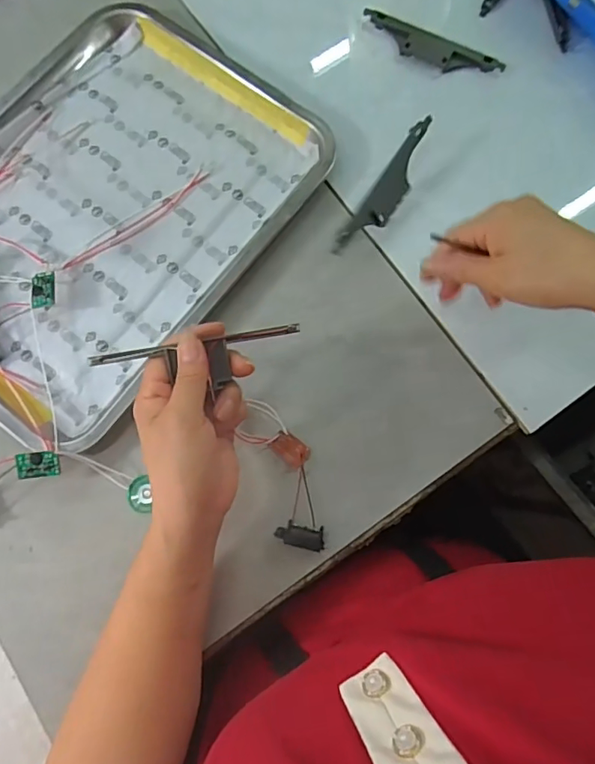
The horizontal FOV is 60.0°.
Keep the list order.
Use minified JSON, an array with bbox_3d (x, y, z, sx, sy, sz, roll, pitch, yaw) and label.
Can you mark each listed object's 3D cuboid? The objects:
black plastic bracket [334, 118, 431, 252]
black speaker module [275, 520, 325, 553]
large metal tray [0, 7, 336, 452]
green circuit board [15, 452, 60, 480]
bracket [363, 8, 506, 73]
[{"bbox_3d":[0.075,-0.155,0.424,0.029,0.006,0.135,37,84,-33],"label":"black plastic bracket"},{"bbox_3d":[0.003,0.110,0.369,0.037,0.007,0.017,15,77,-12],"label":"black speaker module"},{"bbox_3d":[-0.158,-0.144,0.429,0.252,0.025,0.344,35,79,7],"label":"large metal tray"},{"bbox_3d":[-0.183,0.059,0.364,0.028,0.004,0.018,-4,93,-13],"label":"green circuit board"},{"bbox_3d":[0.120,-0.306,0.471,0.133,0.008,0.028,26,78,5],"label":"bracket"}]

